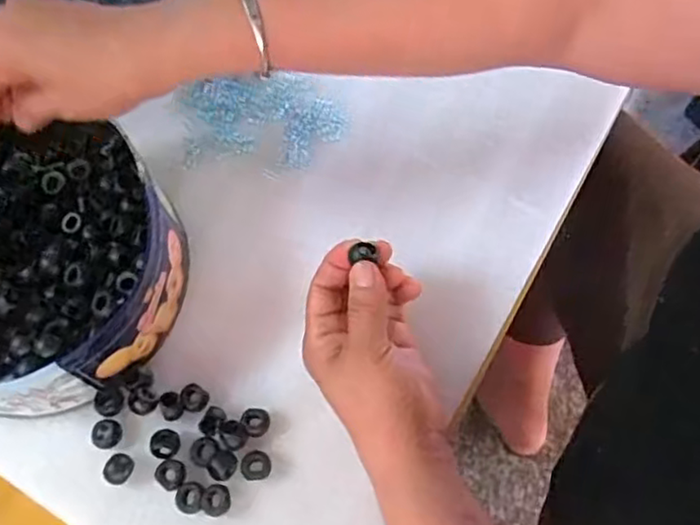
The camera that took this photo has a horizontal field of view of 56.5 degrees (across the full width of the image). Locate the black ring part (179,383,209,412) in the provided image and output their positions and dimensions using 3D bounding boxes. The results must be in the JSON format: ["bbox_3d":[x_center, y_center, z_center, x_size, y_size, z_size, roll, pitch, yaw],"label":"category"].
[{"bbox_3d":[-0.097,0.084,0.404,0.017,0.010,0.016,-1,65,2],"label":"black ring part"}]

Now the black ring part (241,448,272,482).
[{"bbox_3d":[-0.056,0.121,0.389,0.017,0.011,0.017,-1,65,2],"label":"black ring part"}]

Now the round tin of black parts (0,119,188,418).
[{"bbox_3d":[-0.205,-0.007,0.413,0.176,0.078,0.192,-1,65,2],"label":"round tin of black parts"}]

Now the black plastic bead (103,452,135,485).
[{"bbox_3d":[-0.137,0.123,0.387,0.016,0.011,0.017,-1,65,2],"label":"black plastic bead"}]

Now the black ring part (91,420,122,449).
[{"bbox_3d":[-0.148,0.105,0.397,0.018,0.008,0.017,-1,65,2],"label":"black ring part"}]

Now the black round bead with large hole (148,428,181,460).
[{"bbox_3d":[-0.111,0.109,0.391,0.017,0.010,0.017,-1,65,2],"label":"black round bead with large hole"}]

